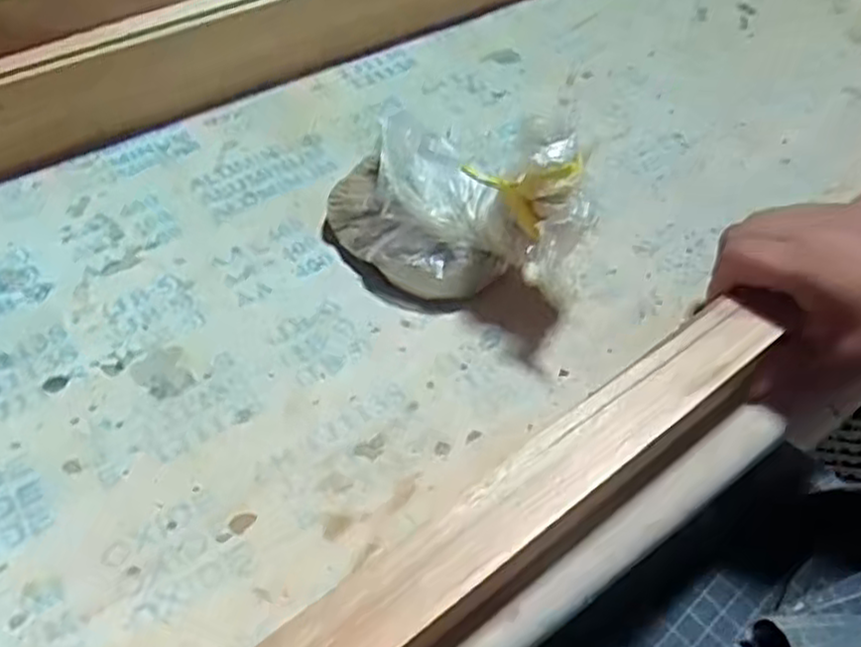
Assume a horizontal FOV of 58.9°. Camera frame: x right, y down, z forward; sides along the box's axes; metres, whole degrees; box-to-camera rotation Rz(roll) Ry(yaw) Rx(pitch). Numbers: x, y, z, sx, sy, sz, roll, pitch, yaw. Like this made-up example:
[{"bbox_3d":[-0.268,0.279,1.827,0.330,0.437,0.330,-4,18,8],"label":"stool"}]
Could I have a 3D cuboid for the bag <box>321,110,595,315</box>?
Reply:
[{"bbox_3d":[0.011,-0.067,0.434,0.097,0.102,0.166,-28,57,-21],"label":"bag"}]

